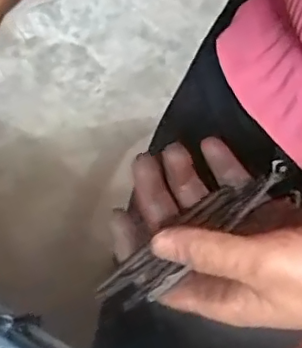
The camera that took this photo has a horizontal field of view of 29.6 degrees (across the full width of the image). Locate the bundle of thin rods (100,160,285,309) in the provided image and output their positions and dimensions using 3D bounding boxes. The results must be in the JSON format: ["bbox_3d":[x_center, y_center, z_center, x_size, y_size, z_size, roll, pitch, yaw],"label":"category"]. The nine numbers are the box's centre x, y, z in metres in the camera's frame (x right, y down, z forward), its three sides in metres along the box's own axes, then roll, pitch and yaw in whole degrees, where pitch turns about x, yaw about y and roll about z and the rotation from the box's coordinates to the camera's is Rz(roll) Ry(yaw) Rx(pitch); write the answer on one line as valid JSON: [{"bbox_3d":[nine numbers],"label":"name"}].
[{"bbox_3d":[0.026,0.030,0.296,0.123,0.012,0.024,-33,80,-22],"label":"bundle of thin rods"}]

